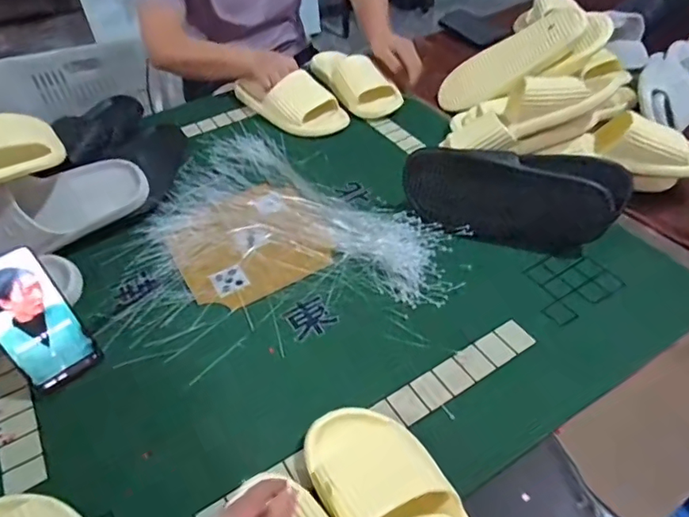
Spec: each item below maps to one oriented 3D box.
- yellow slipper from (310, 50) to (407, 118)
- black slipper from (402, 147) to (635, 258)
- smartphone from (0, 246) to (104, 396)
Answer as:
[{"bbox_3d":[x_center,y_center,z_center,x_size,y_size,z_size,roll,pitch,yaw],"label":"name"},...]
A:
[{"bbox_3d":[0.013,-0.355,0.970,0.095,0.067,0.224,-26,50,-22],"label":"yellow slipper"},{"bbox_3d":[0.222,-0.084,0.671,0.284,0.126,0.066,12,15,15],"label":"black slipper"},{"bbox_3d":[-0.325,0.068,0.522,0.073,0.154,0.012,-34,31,-27],"label":"smartphone"}]

